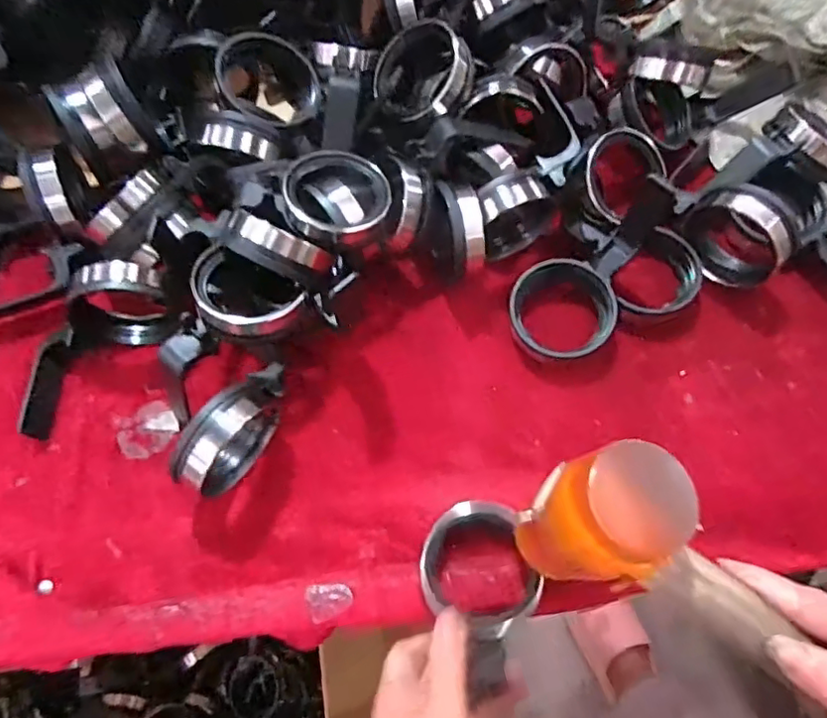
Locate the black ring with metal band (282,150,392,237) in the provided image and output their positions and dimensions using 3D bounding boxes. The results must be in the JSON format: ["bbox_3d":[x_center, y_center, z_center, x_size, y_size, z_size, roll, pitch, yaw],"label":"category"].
[{"bbox_3d":[-0.053,-0.112,0.391,0.070,0.021,0.059,-24,68,-9],"label":"black ring with metal band"}]

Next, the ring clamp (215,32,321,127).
[{"bbox_3d":[-0.102,-0.198,0.416,0.074,0.014,0.063,-9,95,-34],"label":"ring clamp"}]

